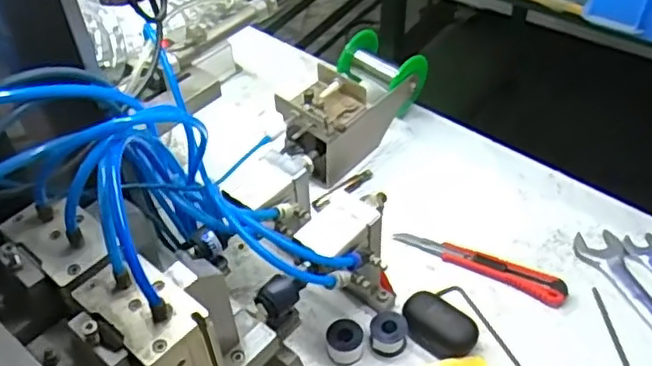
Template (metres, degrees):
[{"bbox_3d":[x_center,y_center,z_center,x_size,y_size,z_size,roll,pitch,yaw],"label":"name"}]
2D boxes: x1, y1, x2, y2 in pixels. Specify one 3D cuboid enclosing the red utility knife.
[{"bbox_3d":[0.137,0.070,0.588,0.153,0.011,0.020,22,50,21],"label":"red utility knife"}]

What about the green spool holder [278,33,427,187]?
[{"bbox_3d":[0.023,-0.078,0.687,0.089,0.085,0.174,29,53,26],"label":"green spool holder"}]

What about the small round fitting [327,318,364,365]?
[{"bbox_3d":[0.016,0.124,0.531,0.030,0.025,0.033,-1,46,1],"label":"small round fitting"}]

